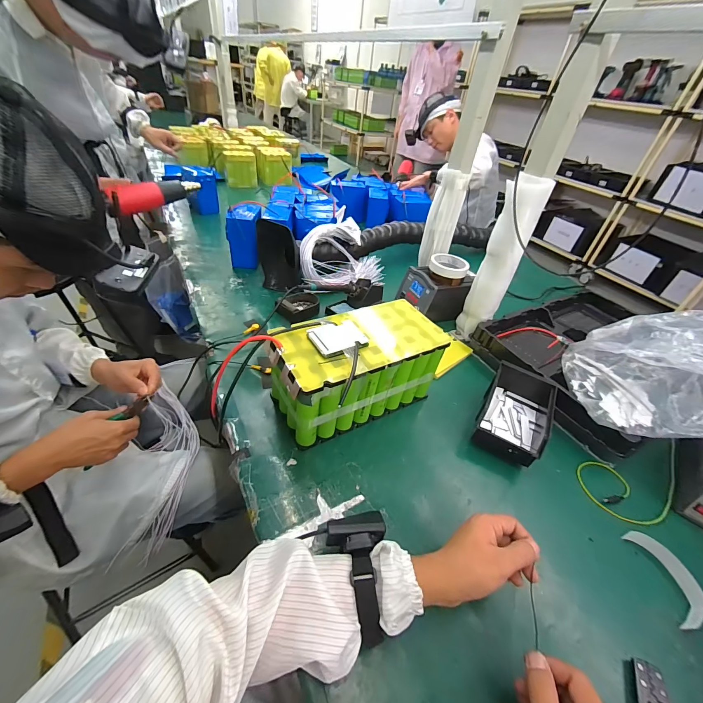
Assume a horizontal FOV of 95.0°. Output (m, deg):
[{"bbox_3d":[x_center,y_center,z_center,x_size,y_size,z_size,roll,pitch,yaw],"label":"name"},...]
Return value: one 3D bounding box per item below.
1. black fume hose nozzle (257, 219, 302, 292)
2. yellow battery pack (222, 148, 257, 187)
[{"bbox_3d":[-0.194,-0.253,0.865,0.107,0.162,0.088,-4,42,-13],"label":"black fume hose nozzle"},{"bbox_3d":[-0.545,-0.892,1.583,0.150,0.143,0.105,-8,43,-17],"label":"yellow battery pack"}]

